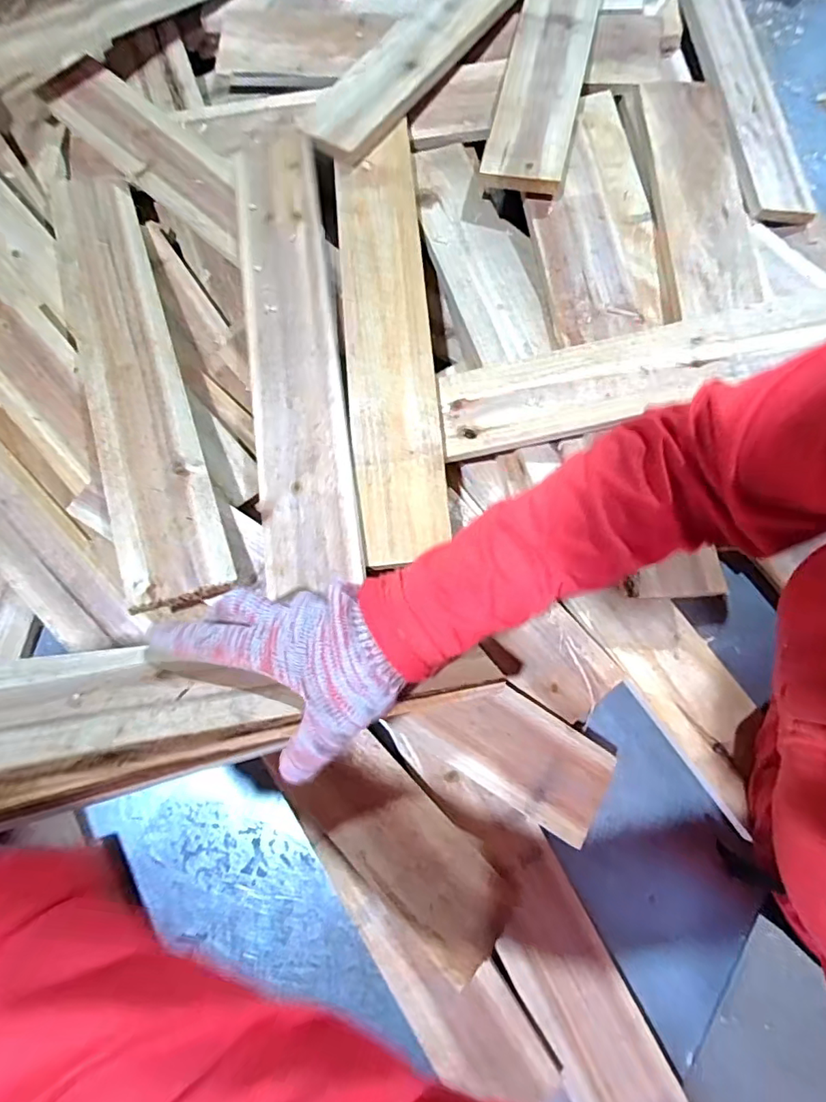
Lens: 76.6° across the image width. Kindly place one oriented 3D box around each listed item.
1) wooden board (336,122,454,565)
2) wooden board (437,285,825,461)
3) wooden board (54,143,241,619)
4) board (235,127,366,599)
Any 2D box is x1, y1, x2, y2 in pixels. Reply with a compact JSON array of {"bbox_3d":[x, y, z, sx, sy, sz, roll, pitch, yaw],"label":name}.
[{"bbox_3d":[-0.023,-0.203,0.481,0.078,0.014,0.431,-6,76,2],"label":"wooden board"},{"bbox_3d":[0.222,-0.164,0.450,0.401,0.011,0.091,-12,75,6],"label":"wooden board"},{"bbox_3d":[-0.268,-0.201,0.488,0.081,0.015,0.542,-14,69,-21],"label":"wooden board"},{"bbox_3d":[-0.112,-0.201,0.477,0.081,0.016,0.474,-9,76,1],"label":"board"}]

